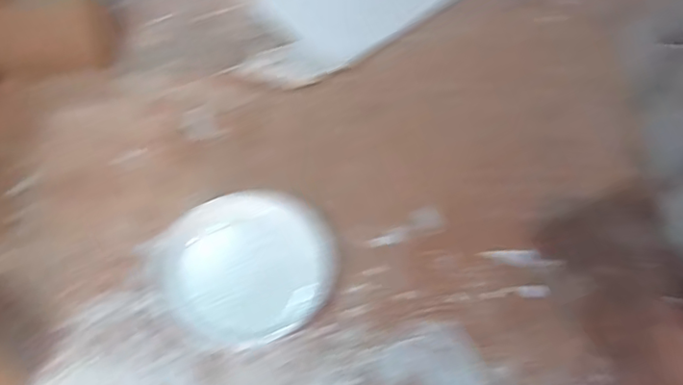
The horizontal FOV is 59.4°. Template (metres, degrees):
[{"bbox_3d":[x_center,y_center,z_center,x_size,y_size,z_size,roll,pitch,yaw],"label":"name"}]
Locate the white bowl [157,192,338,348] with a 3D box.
[{"bbox_3d":[-0.095,0.079,0.628,0.176,0.062,0.151,-16,58,-13],"label":"white bowl"}]

